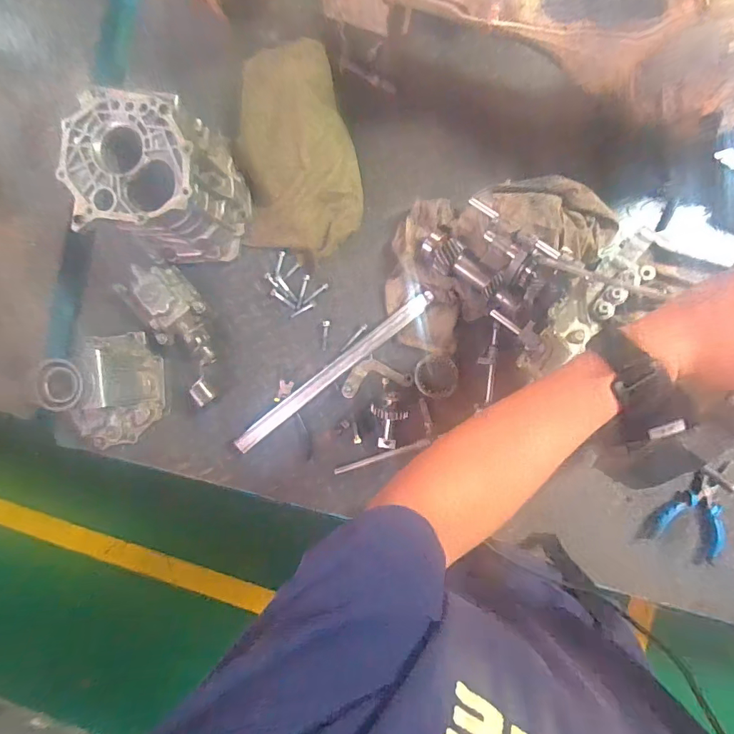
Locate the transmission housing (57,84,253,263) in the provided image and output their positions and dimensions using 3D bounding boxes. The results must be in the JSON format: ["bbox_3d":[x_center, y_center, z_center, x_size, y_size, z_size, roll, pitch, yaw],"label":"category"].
[{"bbox_3d":[-0.294,-0.266,0.653,0.181,0.194,0.179,-5,91,6],"label":"transmission housing"}]

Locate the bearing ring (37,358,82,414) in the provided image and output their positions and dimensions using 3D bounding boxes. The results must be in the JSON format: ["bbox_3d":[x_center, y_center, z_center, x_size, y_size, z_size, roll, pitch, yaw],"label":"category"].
[{"bbox_3d":[-0.433,0.028,0.612,0.072,0.021,0.078,2,104,10],"label":"bearing ring"}]

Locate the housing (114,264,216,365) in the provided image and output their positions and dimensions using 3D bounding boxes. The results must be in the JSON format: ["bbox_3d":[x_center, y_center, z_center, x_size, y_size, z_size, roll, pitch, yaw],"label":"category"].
[{"bbox_3d":[-0.321,-0.088,0.721,0.102,0.067,0.197,-39,88,6],"label":"housing"}]

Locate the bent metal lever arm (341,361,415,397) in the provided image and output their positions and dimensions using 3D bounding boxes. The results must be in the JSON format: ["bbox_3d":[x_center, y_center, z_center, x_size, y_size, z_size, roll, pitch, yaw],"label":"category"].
[{"bbox_3d":[0.014,0.014,0.716,0.113,0.013,0.053,-11,91,6],"label":"bent metal lever arm"}]

